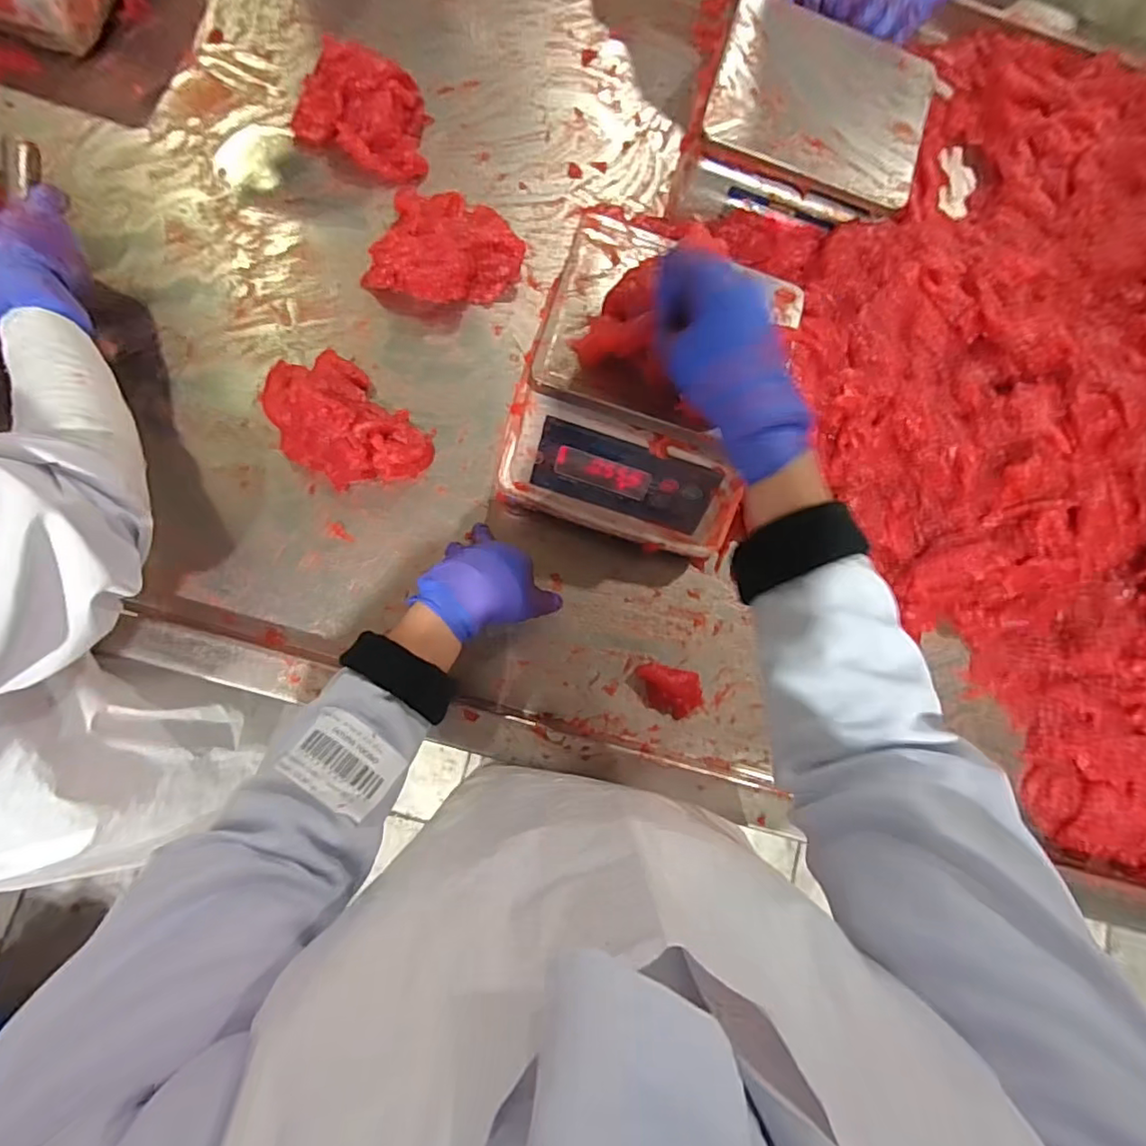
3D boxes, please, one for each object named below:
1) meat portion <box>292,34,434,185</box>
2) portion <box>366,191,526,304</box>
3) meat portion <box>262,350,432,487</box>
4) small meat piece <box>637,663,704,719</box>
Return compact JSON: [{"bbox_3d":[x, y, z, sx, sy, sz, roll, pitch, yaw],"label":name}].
[{"bbox_3d":[-0.231,-0.506,0.635,0.149,0.048,0.115,14,81,-3],"label":"meat portion"},{"bbox_3d":[-0.132,-0.348,0.619,0.148,0.039,0.129,16,80,-3],"label":"portion"},{"bbox_3d":[-0.229,-0.150,0.558,0.170,0.074,0.110,43,80,2],"label":"meat portion"},{"bbox_3d":[0.096,0.116,0.569,0.067,0.020,0.046,13,81,-3],"label":"small meat piece"}]

